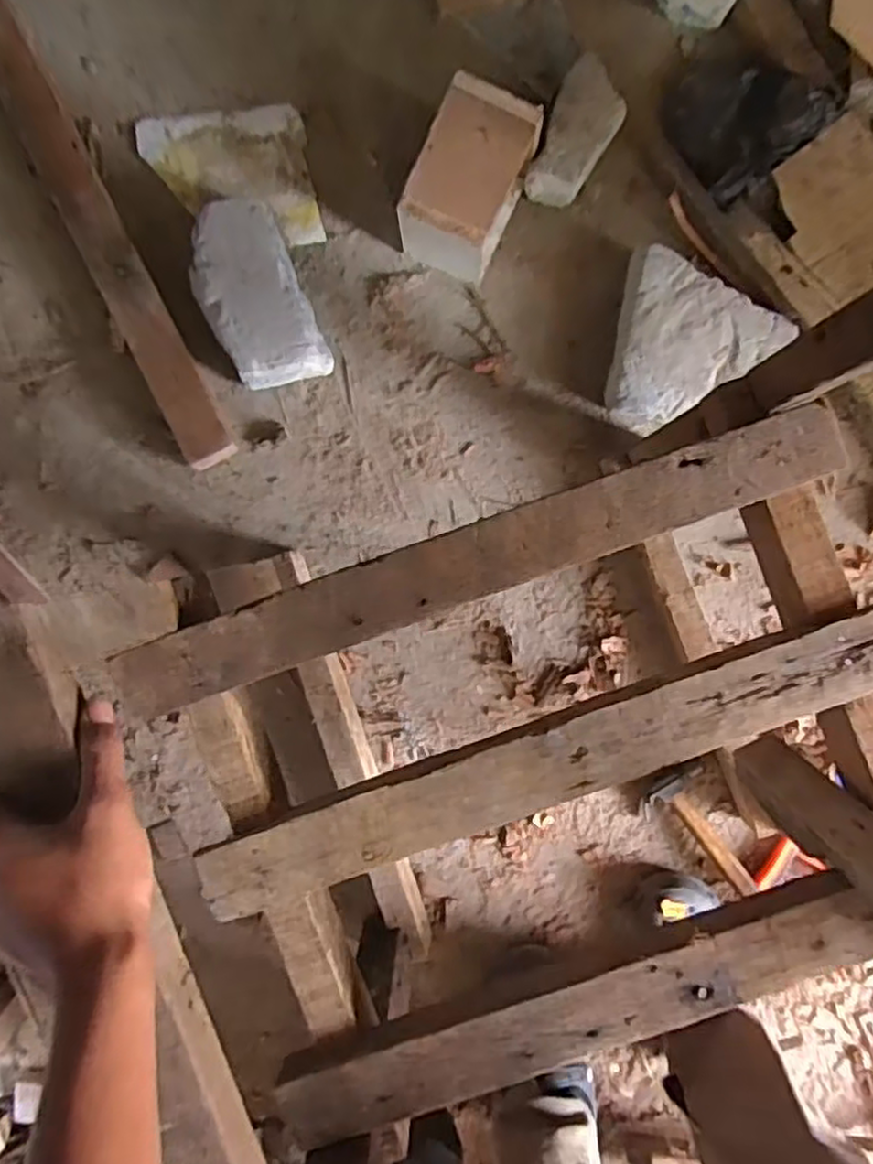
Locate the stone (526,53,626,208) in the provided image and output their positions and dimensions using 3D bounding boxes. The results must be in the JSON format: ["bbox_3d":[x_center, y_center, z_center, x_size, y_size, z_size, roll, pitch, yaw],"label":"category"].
[{"bbox_3d":[0.168,-0.523,0.846,0.079,0.061,0.155,21,92,0],"label":"stone"}]

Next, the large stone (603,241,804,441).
[{"bbox_3d":[0.292,-0.268,0.846,0.204,0.060,0.180,29,92,0],"label":"large stone"}]

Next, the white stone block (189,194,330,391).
[{"bbox_3d":[-0.215,-0.333,0.851,0.115,0.076,0.207,-23,91,1],"label":"white stone block"}]

